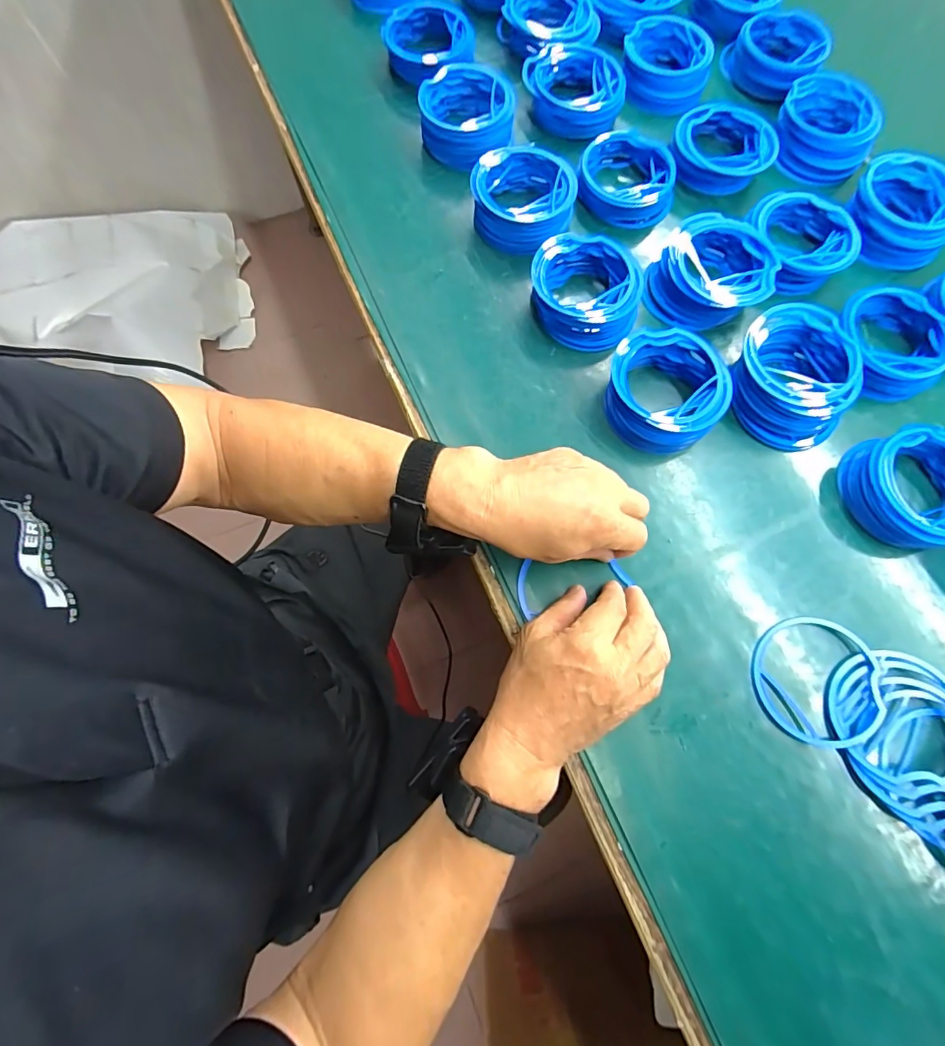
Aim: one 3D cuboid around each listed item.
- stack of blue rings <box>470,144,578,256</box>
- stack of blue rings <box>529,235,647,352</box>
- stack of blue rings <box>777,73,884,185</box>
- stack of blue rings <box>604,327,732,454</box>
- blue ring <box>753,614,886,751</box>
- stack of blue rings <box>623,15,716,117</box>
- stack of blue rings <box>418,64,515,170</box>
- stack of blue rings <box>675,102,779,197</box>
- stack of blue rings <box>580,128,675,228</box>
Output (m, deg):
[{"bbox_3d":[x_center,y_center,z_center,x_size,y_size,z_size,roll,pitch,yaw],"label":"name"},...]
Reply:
[{"bbox_3d":[0.050,-0.324,0.469,0.101,0.034,0.106,16,76,5],"label":"stack of blue rings"},{"bbox_3d":[0.105,-0.220,0.443,0.098,0.030,0.101,11,75,4],"label":"stack of blue rings"},{"bbox_3d":[0.375,-0.420,0.508,0.102,0.046,0.101,31,78,9],"label":"stack of blue rings"},{"bbox_3d":[0.170,-0.116,0.411,0.090,0.033,0.100,8,75,3],"label":"stack of blue rings"},{"bbox_3d":[0.263,0.120,0.357,0.095,0.008,0.093,0,75,1],"label":"blue ring"},{"bbox_3d":[0.219,-0.521,0.535,0.095,0.035,0.104,12,75,4],"label":"stack of blue rings"},{"bbox_3d":[-0.006,-0.435,0.505,0.096,0.035,0.105,7,75,3],"label":"stack of blue rings"},{"bbox_3d":[0.264,-0.400,0.502,0.103,0.040,0.083,21,76,6],"label":"stack of blue rings"},{"bbox_3d":[0.160,-0.357,0.490,0.095,0.031,0.088,2,75,1],"label":"stack of blue rings"}]

